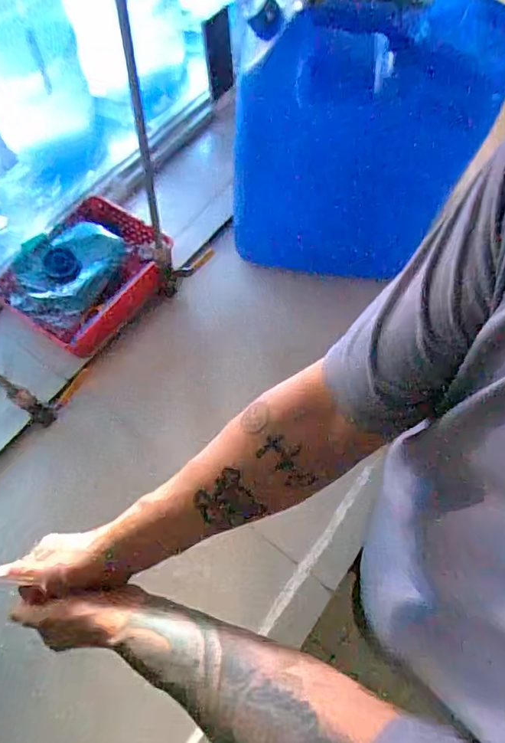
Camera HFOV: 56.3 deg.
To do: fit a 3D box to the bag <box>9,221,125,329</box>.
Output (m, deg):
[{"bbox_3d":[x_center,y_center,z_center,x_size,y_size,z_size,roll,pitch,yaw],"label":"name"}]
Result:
[{"bbox_3d":[-0.318,-0.176,0.809,0.140,0.043,0.201,22,69,6],"label":"bag"}]

